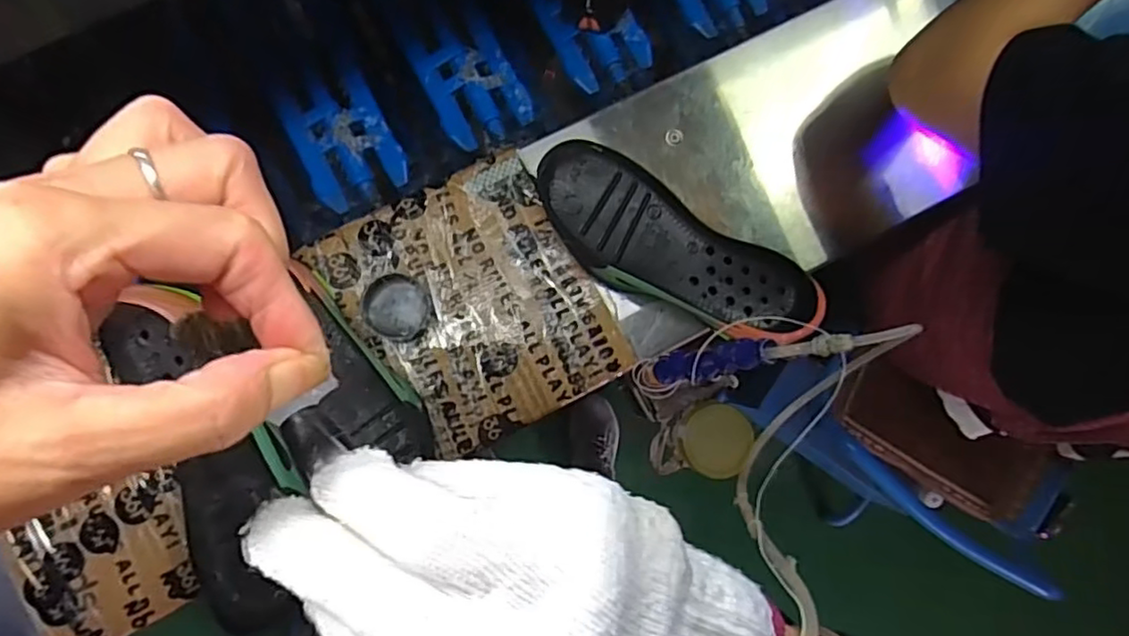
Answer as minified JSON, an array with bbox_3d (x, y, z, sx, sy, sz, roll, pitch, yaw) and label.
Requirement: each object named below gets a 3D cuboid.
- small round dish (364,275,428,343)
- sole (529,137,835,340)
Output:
[{"bbox_3d":[-0.154,-0.010,0.591,0.054,0.015,0.057,0,87,-5],"label":"small round dish"},{"bbox_3d":[0.098,-0.063,0.599,0.281,0.048,0.110,32,85,-3],"label":"sole"}]

